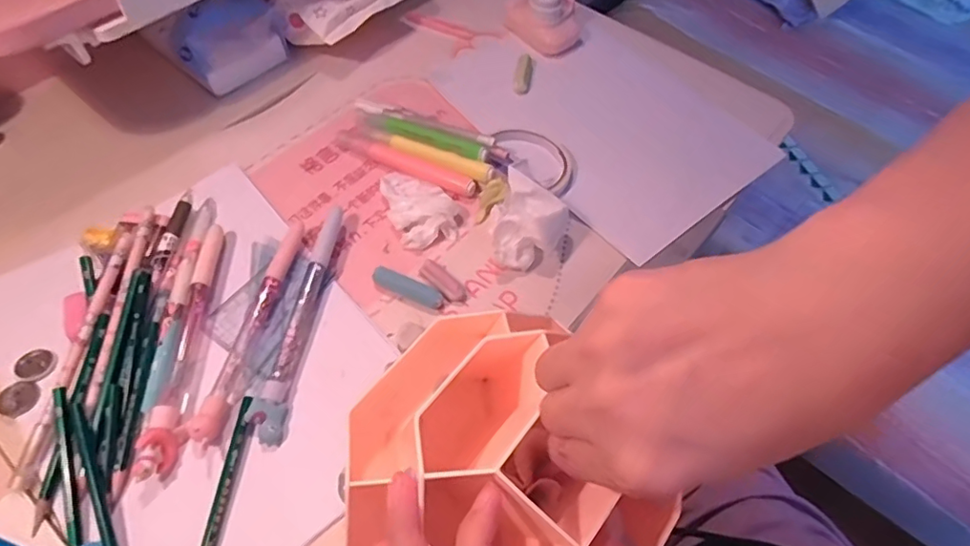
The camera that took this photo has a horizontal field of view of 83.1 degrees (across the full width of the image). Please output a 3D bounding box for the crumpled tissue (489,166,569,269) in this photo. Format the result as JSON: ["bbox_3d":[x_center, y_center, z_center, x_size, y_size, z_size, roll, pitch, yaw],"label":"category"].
[{"bbox_3d":[0.032,-0.036,0.426,0.055,0.045,0.062,17,58,8],"label":"crumpled tissue"}]

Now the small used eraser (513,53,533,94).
[{"bbox_3d":[0.039,-0.202,0.552,0.017,0.016,0.044,10,58,4],"label":"small used eraser"}]

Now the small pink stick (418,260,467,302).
[{"bbox_3d":[-0.032,0.006,0.418,0.039,0.012,0.016,40,64,20],"label":"small pink stick"}]

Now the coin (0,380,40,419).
[{"bbox_3d":[-0.305,0.082,0.358,0.022,0.004,0.024,6,62,-12],"label":"coin"}]

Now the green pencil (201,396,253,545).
[{"bbox_3d":[-0.158,0.129,0.330,0.008,0.008,0.109,4,57,0],"label":"green pencil"}]

